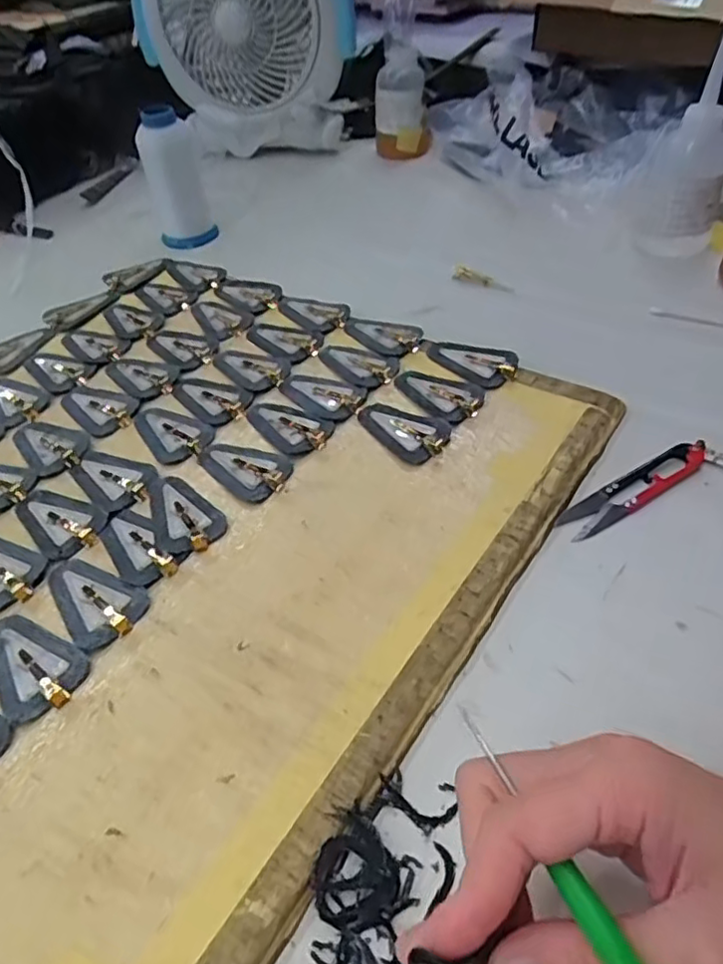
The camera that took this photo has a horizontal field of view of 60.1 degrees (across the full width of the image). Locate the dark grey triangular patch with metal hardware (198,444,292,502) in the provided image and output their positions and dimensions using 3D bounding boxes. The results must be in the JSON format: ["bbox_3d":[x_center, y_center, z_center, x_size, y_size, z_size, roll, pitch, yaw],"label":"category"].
[{"bbox_3d":[-0.077,-0.012,0.404,0.065,0.007,0.039,27,54,27],"label":"dark grey triangular patch with metal hardware"}]

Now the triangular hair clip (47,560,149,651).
[{"bbox_3d":[-0.148,0.060,0.341,0.068,0.007,0.039,31,56,30],"label":"triangular hair clip"}]

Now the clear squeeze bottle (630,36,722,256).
[{"bbox_3d":[0.281,-0.278,0.527,0.063,0.154,0.055,18,50,21],"label":"clear squeeze bottle"}]

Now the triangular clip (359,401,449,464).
[{"bbox_3d":[0.026,-0.038,0.416,0.069,0.007,0.040,32,57,30],"label":"triangular clip"}]

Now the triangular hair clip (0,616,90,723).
[{"bbox_3d":[-0.172,0.091,0.315,0.067,0.006,0.040,23,52,24],"label":"triangular hair clip"}]

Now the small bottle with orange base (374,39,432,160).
[{"bbox_3d":[0.048,-0.453,0.758,0.063,0.118,0.059,-5,46,0],"label":"small bottle with orange base"}]

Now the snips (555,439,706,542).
[{"bbox_3d":[0.163,0.002,0.372,0.109,0.008,0.024,-27,50,-19],"label":"snips"}]

